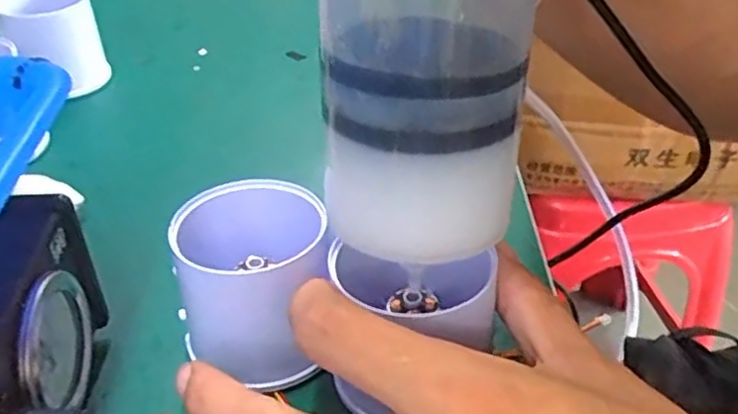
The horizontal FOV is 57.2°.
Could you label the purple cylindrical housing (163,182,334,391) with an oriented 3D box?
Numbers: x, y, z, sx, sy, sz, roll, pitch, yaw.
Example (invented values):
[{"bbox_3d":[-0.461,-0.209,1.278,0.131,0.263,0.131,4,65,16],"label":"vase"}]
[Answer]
[{"bbox_3d":[-0.039,0.024,0.232,0.050,0.048,0.052,-7,37,-4],"label":"purple cylindrical housing"}]

